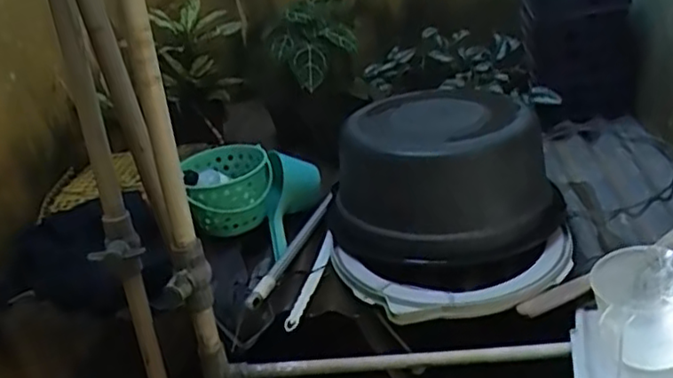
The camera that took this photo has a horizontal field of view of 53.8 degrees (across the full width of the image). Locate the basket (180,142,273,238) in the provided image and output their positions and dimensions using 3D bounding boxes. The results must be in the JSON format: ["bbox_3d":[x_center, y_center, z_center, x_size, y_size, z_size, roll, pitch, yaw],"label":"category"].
[{"bbox_3d":[-0.211,0.009,1.327,0.164,0.147,0.159,-13,24,-12],"label":"basket"}]

